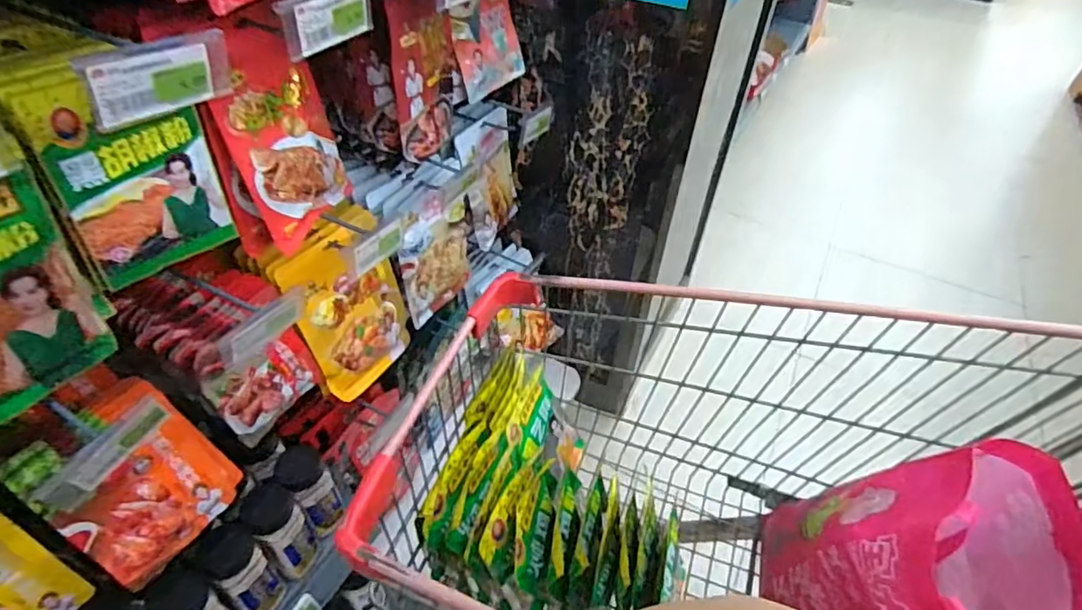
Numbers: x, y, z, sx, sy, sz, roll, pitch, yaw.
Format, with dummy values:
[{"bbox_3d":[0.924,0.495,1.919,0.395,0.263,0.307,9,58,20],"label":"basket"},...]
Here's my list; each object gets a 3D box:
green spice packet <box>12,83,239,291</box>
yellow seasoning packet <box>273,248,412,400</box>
[{"bbox_3d":[-0.343,-0.110,0.498,0.016,0.177,0.131,26,47,21],"label":"green spice packet"},{"bbox_3d":[-0.251,0.010,0.775,0.013,0.220,0.158,14,45,31],"label":"yellow seasoning packet"}]

